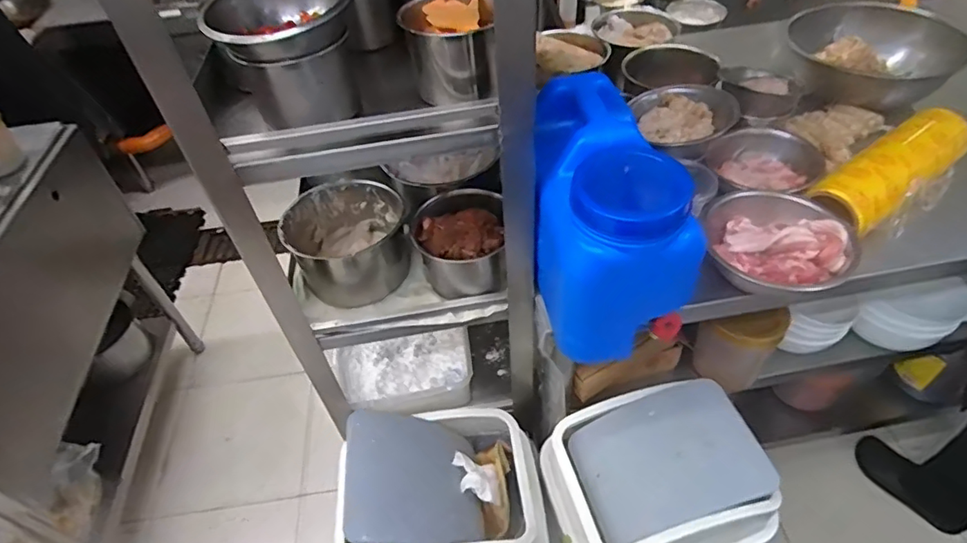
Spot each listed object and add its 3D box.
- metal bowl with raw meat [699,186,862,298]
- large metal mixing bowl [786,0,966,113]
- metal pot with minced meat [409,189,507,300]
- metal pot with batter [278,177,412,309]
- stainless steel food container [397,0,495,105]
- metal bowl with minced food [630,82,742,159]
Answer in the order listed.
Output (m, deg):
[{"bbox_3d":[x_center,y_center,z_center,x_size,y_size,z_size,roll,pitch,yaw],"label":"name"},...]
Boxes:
[{"bbox_3d":[0.414,-0.044,0.770,0.192,0.064,0.150,23,53,24],"label":"metal bowl with raw meat"},{"bbox_3d":[0.740,-0.427,1.052,0.233,0.107,0.245,-9,47,-3],"label":"large metal mixing bowl"},{"bbox_3d":[-0.030,-0.036,0.819,0.147,0.110,0.134,-3,47,2],"label":"metal pot with minced meat"},{"bbox_3d":[-0.206,-0.044,0.843,0.167,0.121,0.154,-2,47,3],"label":"metal pot with batter"},{"bbox_3d":[-0.034,-0.248,0.601,0.104,0.089,0.086,-4,47,2],"label":"stainless steel food container"},{"bbox_3d":[0.319,-0.243,0.870,0.139,0.067,0.149,-3,47,2],"label":"metal bowl with minced food"}]

